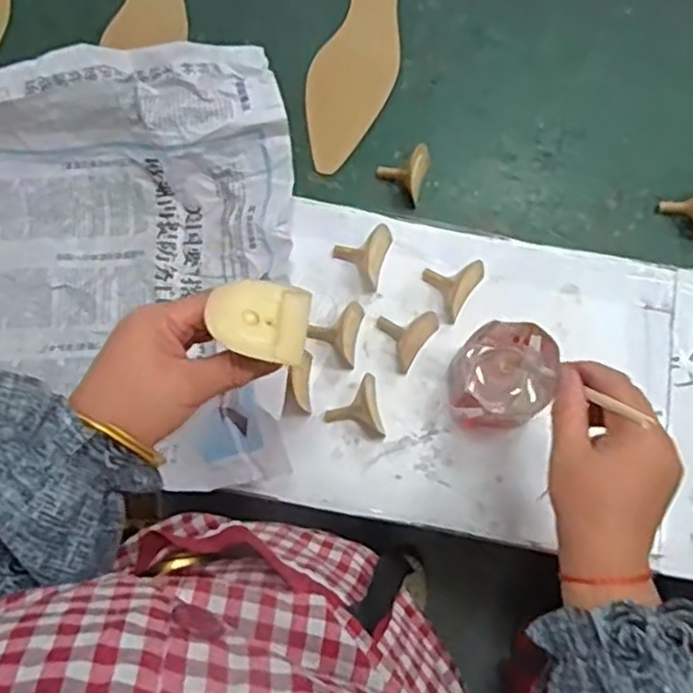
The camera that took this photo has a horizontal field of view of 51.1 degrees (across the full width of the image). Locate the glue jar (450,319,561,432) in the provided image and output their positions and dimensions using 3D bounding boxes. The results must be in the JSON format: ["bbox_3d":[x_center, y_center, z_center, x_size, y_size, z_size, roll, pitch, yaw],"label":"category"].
[{"bbox_3d":[0.117,0.025,0.542,0.071,0.068,0.069,0,77,0],"label":"glue jar"}]

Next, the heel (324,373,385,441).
[{"bbox_3d":[0.012,0.044,0.556,0.047,0.031,0.042,20,77,4],"label":"heel"}]

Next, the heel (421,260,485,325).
[{"bbox_3d":[0.082,-0.054,0.574,0.043,0.041,0.051,33,79,7],"label":"heel"}]

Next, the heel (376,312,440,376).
[{"bbox_3d":[0.045,-0.015,0.564,0.042,0.044,0.051,36,79,8],"label":"heel"}]

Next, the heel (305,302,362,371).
[{"bbox_3d":[-0.009,-0.011,0.564,0.045,0.038,0.046,11,77,2],"label":"heel"}]

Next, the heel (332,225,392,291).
[{"bbox_3d":[0.011,-0.077,0.577,0.043,0.044,0.045,18,77,4],"label":"heel"}]

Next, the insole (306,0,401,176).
[{"bbox_3d":[0.011,-0.272,0.694,0.075,0.008,0.229,19,77,4],"label":"insole"}]

